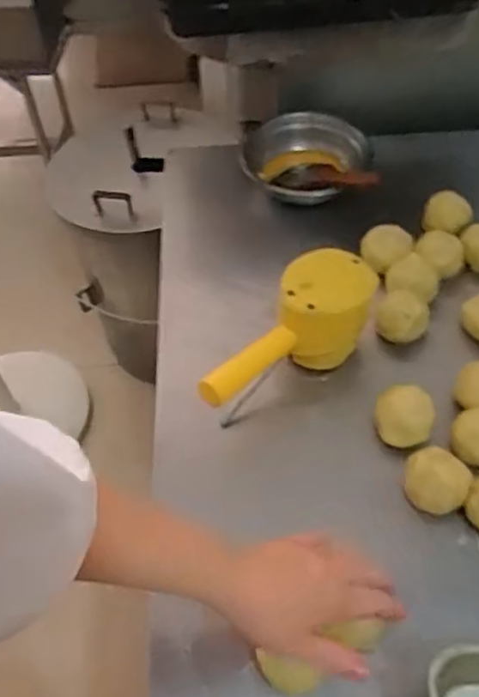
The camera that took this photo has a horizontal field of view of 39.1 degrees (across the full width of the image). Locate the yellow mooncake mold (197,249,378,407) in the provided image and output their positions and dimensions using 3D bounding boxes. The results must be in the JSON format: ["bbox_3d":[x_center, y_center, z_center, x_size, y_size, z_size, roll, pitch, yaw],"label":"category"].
[{"bbox_3d":[0.054,-0.006,0.651,0.085,0.079,0.217,31,60,24],"label":"yellow mooncake mold"}]

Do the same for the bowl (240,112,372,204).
[{"bbox_3d":[0.086,-0.239,0.872,0.150,0.058,0.158,-1,52,2],"label":"bowl"}]

